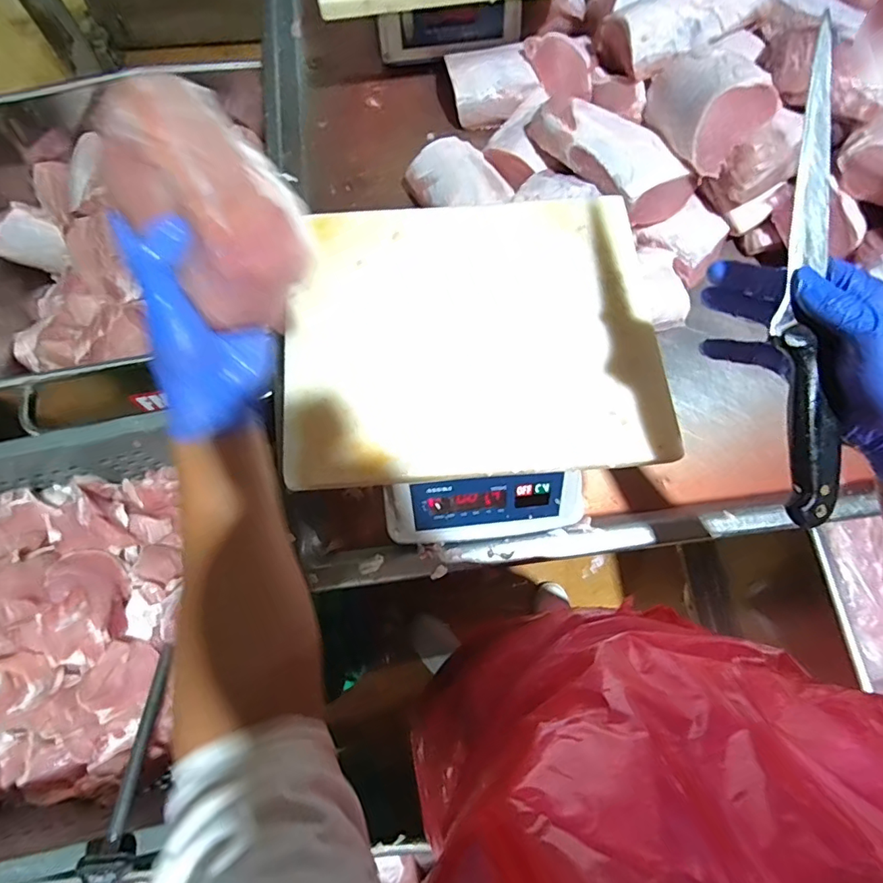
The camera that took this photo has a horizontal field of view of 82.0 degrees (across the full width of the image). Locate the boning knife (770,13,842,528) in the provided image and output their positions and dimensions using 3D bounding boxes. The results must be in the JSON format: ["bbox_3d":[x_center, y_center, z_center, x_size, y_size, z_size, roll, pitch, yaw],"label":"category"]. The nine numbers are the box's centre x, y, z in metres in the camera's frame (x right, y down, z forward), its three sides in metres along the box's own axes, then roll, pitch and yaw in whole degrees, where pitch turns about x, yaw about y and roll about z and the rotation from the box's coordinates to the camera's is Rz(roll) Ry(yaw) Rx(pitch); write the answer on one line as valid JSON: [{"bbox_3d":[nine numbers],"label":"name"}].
[{"bbox_3d":[0.236,-0.096,0.322,0.029,0.016,0.298,-1,94,-1],"label":"boning knife"}]

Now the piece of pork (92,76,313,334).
[{"bbox_3d":[-0.147,-0.149,0.322,0.086,0.077,0.139,-36,76,-11],"label":"piece of pork"}]

